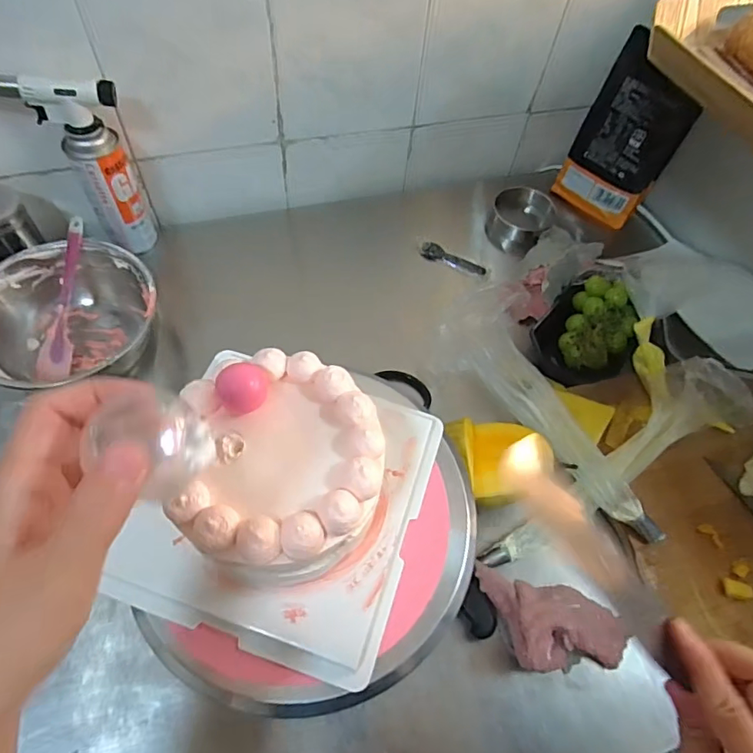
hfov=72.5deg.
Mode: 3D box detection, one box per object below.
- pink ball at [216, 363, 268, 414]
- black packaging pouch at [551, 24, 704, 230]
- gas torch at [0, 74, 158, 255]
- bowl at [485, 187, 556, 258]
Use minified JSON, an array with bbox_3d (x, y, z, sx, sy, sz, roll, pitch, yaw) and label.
[{"bbox_3d":[-0.093,0.011,0.364,0.033,0.030,0.032,2,58,-3],"label":"pink ball"},{"bbox_3d":[0.374,-0.351,0.776,0.138,0.240,0.042,33,61,15],"label":"black packaging pouch"},{"bbox_3d":[-0.391,-0.270,0.661,0.155,0.231,0.070,7,58,0],"label":"gas torch"},{"bbox_3d":[0.234,-0.250,0.852,0.099,0.075,0.081,24,59,10],"label":"bowl"}]

